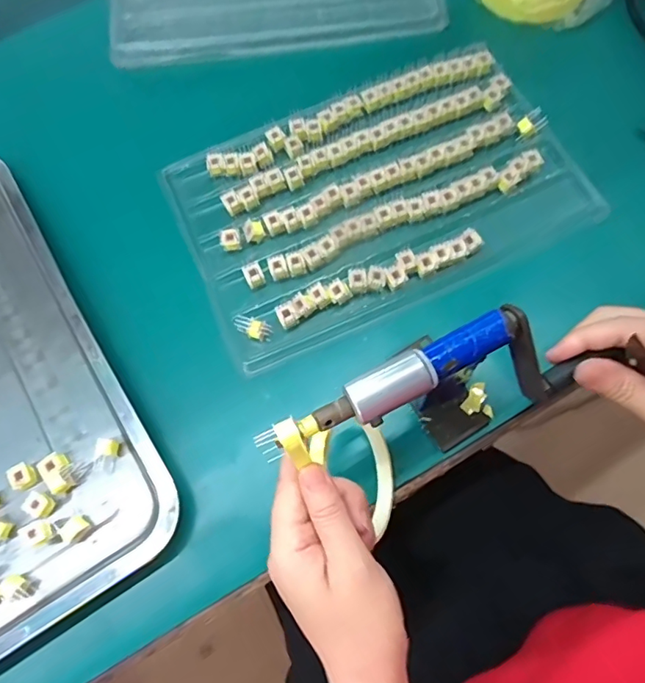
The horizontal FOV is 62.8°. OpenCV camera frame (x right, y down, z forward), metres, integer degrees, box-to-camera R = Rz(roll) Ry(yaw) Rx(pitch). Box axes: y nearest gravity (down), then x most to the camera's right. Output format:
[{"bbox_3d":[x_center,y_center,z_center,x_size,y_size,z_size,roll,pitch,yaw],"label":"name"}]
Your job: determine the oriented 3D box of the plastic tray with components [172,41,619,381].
[{"bbox_3d":[0.046,-0.125,0.449,0.320,0.032,0.200,-23,71,-6],"label":"plastic tray with components"}]

